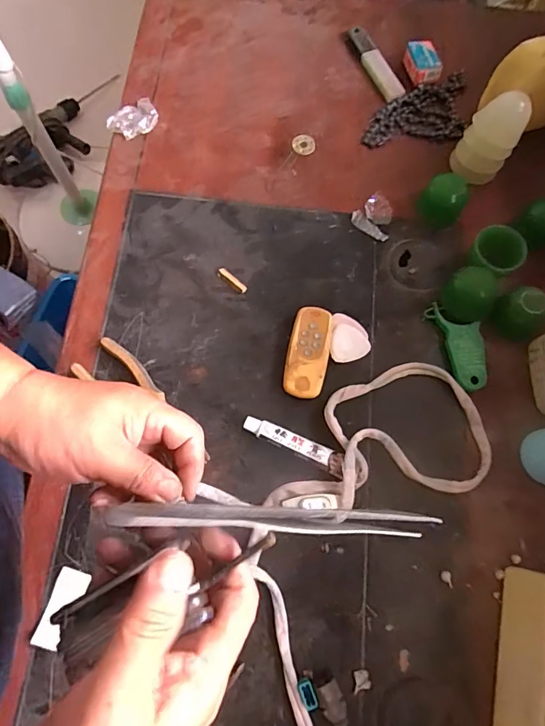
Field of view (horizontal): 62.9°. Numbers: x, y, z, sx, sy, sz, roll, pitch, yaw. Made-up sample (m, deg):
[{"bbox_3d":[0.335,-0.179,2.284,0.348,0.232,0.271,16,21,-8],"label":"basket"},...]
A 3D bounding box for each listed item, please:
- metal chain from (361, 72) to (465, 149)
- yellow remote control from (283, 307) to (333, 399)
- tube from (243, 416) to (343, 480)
[{"bbox_3d":[0.200,-0.324,0.592,0.169,0.014,0.085,-26,76,-8],"label":"metal chain"},{"bbox_3d":[0.040,-0.012,0.494,0.045,0.015,0.101,9,74,2],"label":"yellow remote control"},{"bbox_3d":[0.024,0.083,0.465,0.111,0.014,0.024,26,75,7],"label":"tube"}]

